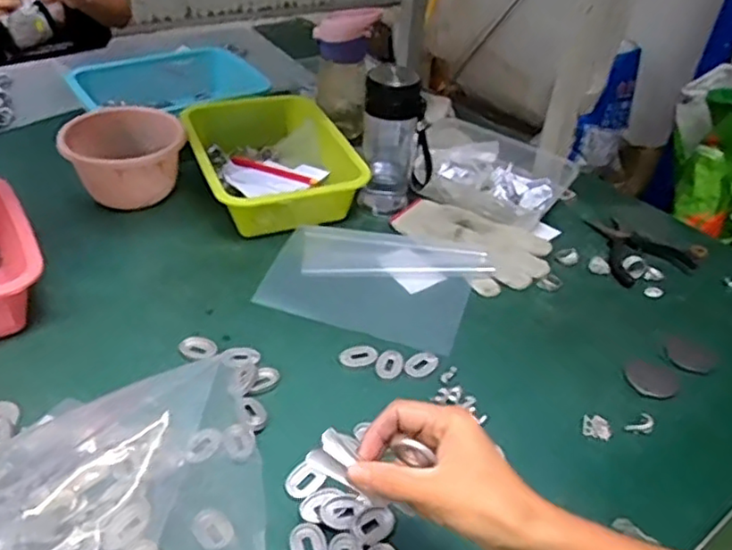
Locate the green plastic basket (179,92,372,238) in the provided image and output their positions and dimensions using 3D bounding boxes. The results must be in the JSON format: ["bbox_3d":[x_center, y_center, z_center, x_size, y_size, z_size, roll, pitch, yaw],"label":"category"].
[{"bbox_3d":[-0.130,-0.150,0.868,0.194,0.077,0.251,-12,40,-20],"label":"green plastic basket"}]

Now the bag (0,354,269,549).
[{"bbox_3d":[-0.191,0.163,0.482,0.220,0.047,0.257,-3,40,-12],"label":"bag"}]

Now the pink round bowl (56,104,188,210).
[{"bbox_3d":[-0.306,-0.144,0.831,0.146,0.088,0.136,-8,40,-17],"label":"pink round bowl"}]

